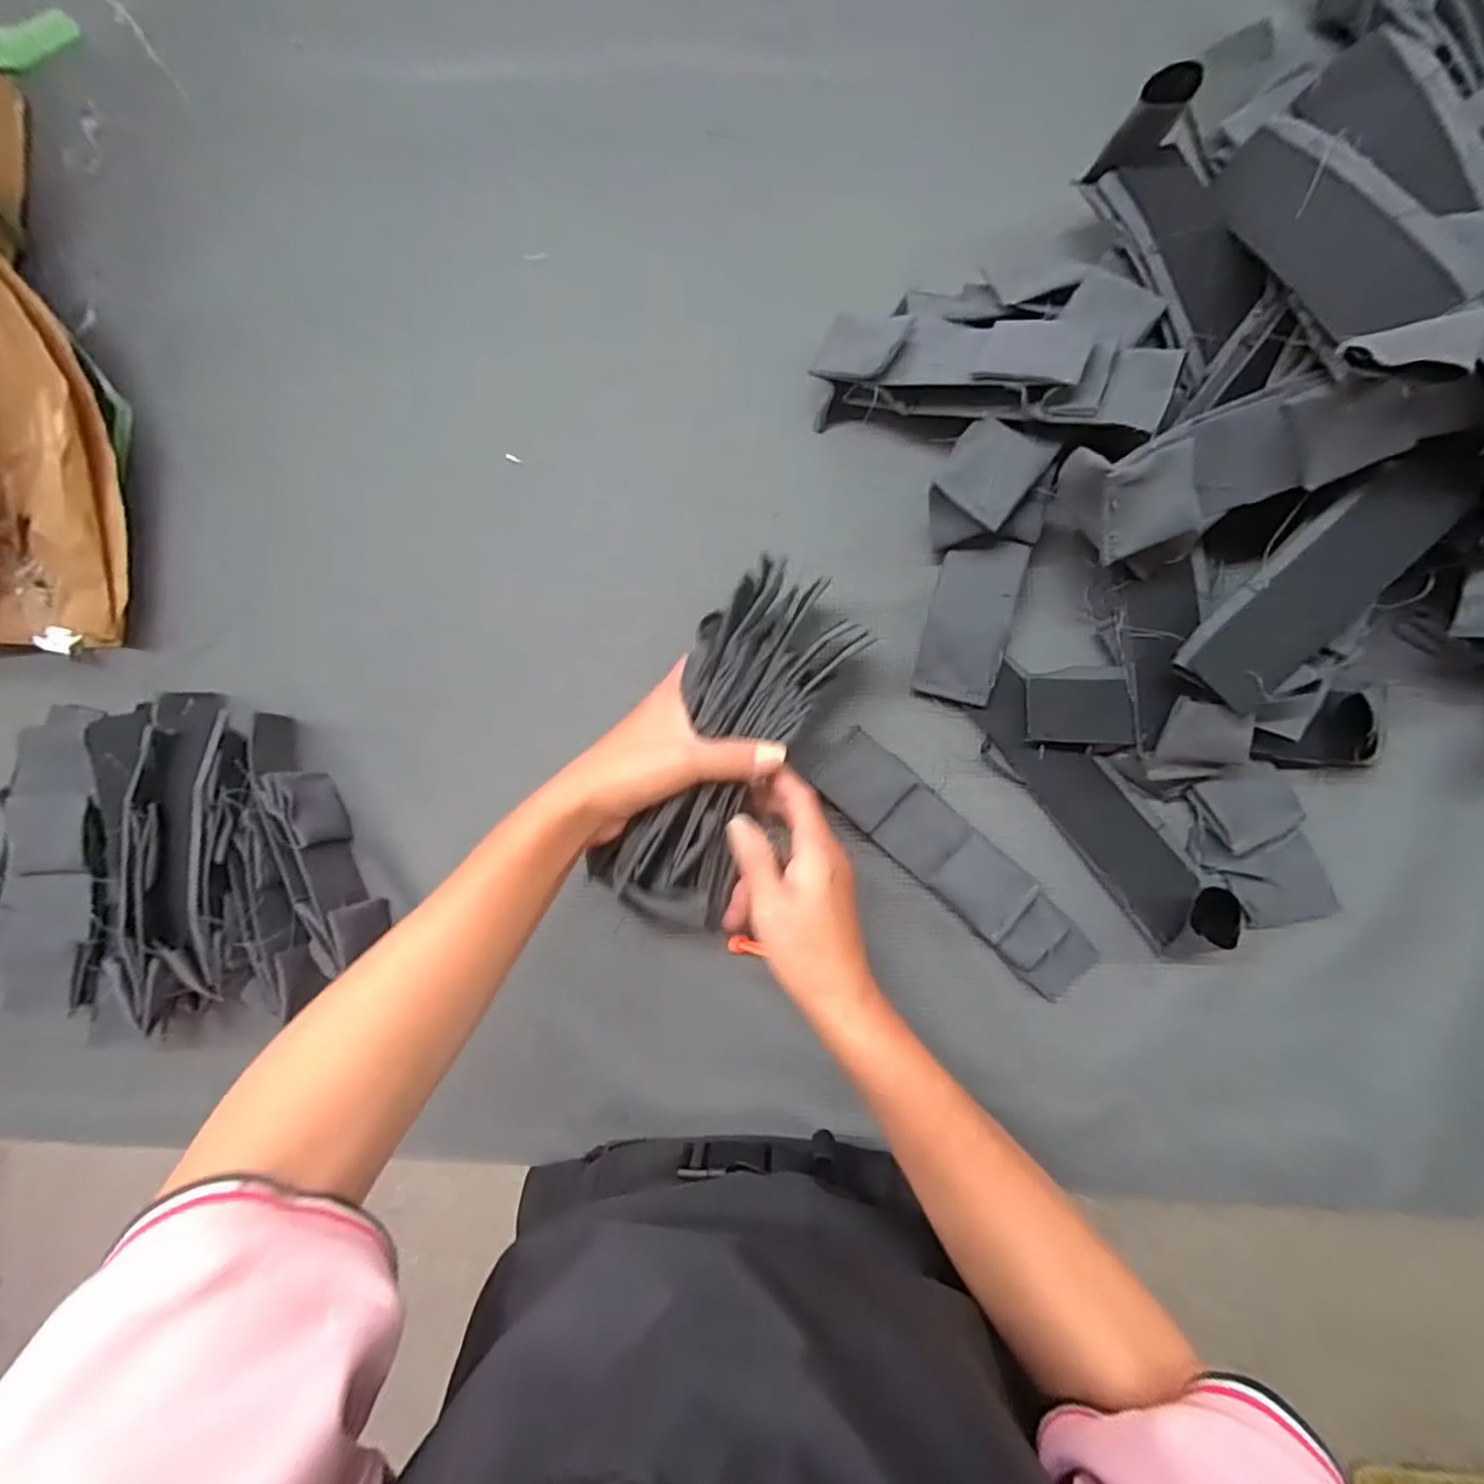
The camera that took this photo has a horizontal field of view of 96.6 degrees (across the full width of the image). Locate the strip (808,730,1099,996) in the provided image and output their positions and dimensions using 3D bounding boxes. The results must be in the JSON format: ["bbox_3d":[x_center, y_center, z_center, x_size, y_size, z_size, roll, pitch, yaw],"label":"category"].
[{"bbox_3d":[0.129,0.073,0.403,0.197,0.025,0.044,43,95,7],"label":"strip"}]

